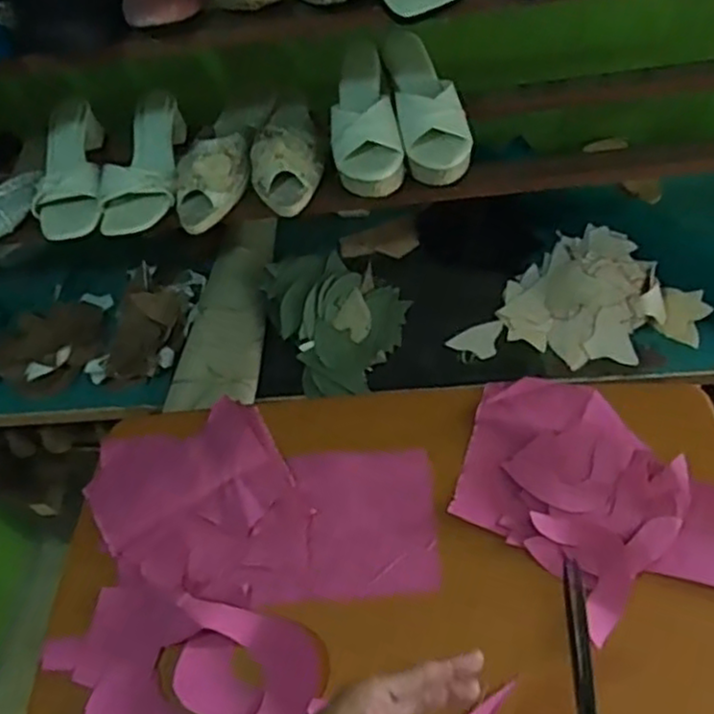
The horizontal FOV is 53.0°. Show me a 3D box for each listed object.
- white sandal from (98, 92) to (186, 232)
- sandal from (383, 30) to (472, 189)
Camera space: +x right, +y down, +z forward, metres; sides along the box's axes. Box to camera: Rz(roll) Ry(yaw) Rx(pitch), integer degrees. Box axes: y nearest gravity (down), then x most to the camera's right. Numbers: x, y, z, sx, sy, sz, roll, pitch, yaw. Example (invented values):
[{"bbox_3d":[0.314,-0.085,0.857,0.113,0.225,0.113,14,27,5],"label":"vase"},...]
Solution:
[{"bbox_3d":[-0.278,-0.252,0.940,0.094,0.062,0.213,-5,54,8],"label":"white sandal"},{"bbox_3d":[0.087,-0.307,0.886,0.085,0.055,0.213,-6,56,-1],"label":"sandal"}]

